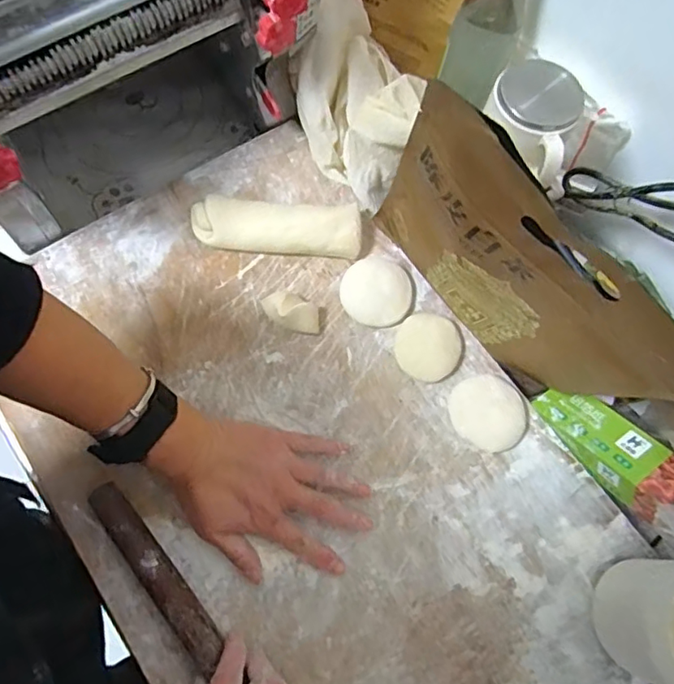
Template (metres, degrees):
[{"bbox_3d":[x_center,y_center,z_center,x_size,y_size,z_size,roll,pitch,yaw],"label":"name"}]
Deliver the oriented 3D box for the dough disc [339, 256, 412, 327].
[{"bbox_3d":[0.037,-0.050,0.531,0.065,0.015,0.070,1,72,-2],"label":"dough disc"}]

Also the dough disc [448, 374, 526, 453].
[{"bbox_3d":[0.136,0.063,0.494,0.064,0.015,0.066,1,72,-2],"label":"dough disc"}]

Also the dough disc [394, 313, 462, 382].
[{"bbox_3d":[0.086,0.003,0.522,0.060,0.014,0.065,1,72,-2],"label":"dough disc"}]

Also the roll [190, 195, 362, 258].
[{"bbox_3d":[-0.058,-0.111,0.535,0.159,0.034,0.047,3,72,-1],"label":"roll"}]

